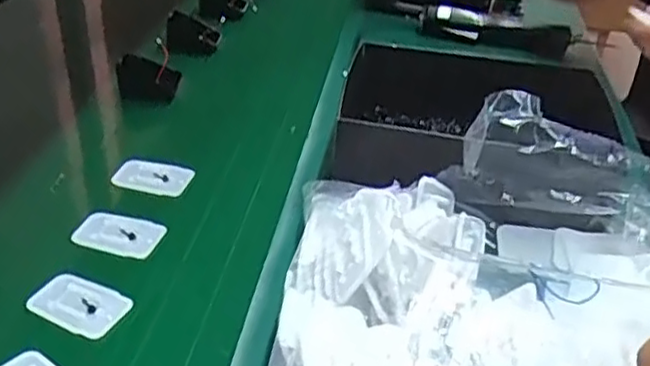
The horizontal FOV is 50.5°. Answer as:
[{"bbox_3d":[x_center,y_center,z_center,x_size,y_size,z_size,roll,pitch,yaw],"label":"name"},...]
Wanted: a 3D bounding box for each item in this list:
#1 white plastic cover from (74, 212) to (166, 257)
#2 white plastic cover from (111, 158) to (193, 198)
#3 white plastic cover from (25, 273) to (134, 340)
[{"bbox_3d":[-0.170,0.041,0.567,0.068,0.009,0.041,14,34,13],"label":"white plastic cover"},{"bbox_3d":[-0.159,-0.006,0.637,0.070,0.009,0.041,12,33,10],"label":"white plastic cover"},{"bbox_3d":[-0.178,0.087,0.499,0.063,0.013,0.042,14,39,19],"label":"white plastic cover"}]

